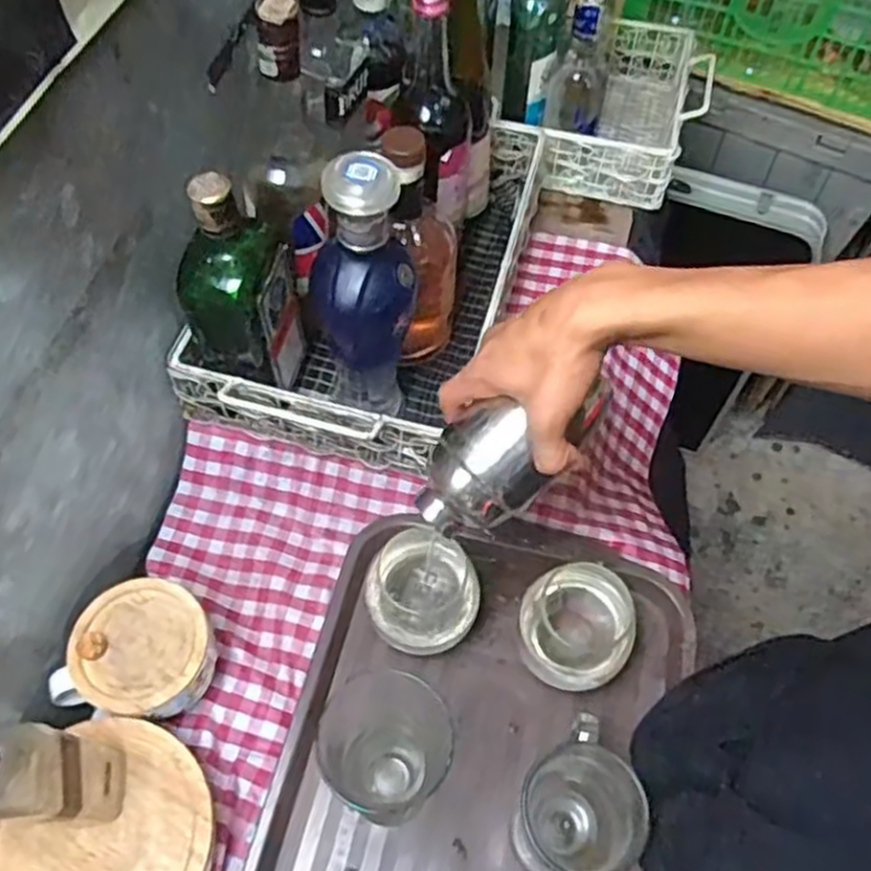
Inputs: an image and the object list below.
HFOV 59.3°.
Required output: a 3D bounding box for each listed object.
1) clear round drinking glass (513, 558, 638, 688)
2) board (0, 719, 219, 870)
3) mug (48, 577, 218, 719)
[{"bbox_3d":[0.112,0.160,0.623,0.088,0.072,0.087,1,57,-1],"label":"clear round drinking glass"},{"bbox_3d":[-0.222,0.276,0.519,0.139,0.013,0.142,30,61,17],"label":"board"},{"bbox_3d":[-0.223,0.169,0.590,0.102,0.074,0.096,1,57,-1],"label":"mug"}]

